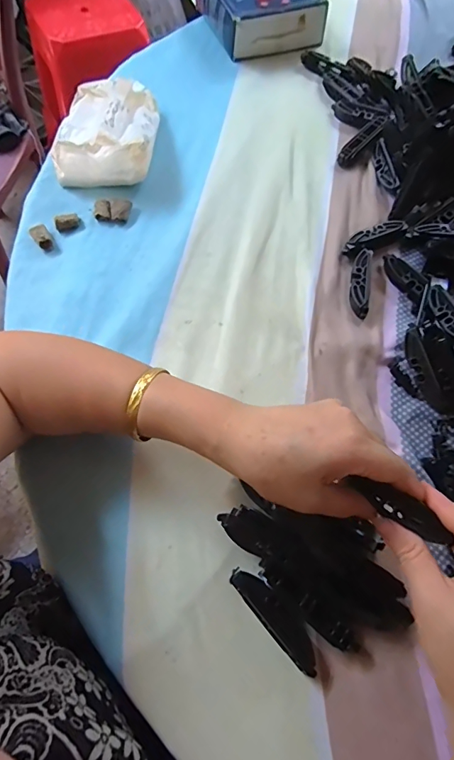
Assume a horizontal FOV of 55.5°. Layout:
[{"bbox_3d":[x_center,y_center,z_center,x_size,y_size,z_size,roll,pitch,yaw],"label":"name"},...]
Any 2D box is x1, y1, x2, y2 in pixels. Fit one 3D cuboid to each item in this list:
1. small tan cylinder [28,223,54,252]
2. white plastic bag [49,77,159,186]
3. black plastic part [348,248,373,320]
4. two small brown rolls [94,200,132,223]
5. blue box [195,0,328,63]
[{"bbox_3d":[-0.185,-0.142,0.432,0.016,0.011,0.027,-32,72,-16],"label":"small tan cylinder"},{"bbox_3d":[-0.133,-0.281,0.474,0.109,0.038,0.147,-3,66,-4],"label":"white plastic bag"},{"bbox_3d":[0.132,-0.096,0.424,0.016,0.014,0.077,11,66,2],"label":"black plastic part"},{"bbox_3d":[-0.120,-0.178,0.451,0.037,0.009,0.024,1,66,-2],"label":"two small brown rolls"},{"bbox_3d":[0.043,-0.517,0.592,0.140,0.047,0.154,-21,69,-12],"label":"blue box"}]

